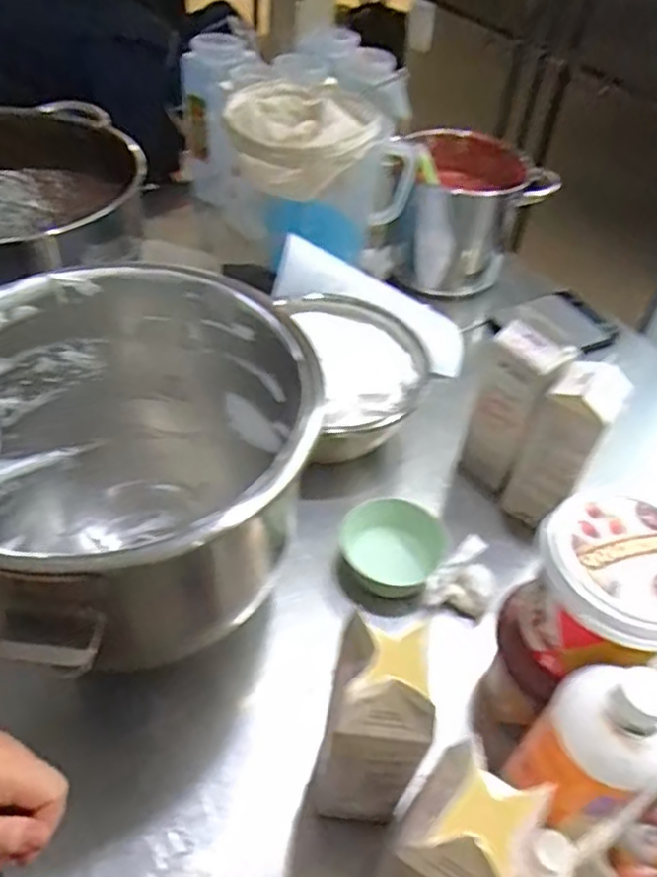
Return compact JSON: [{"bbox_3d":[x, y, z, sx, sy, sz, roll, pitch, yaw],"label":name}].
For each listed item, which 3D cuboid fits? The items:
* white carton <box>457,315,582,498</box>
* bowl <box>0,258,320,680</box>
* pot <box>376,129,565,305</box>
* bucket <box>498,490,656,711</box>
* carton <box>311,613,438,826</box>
[{"bbox_3d":[0.216,-0.036,0.804,0.083,0.210,0.064,33,52,24],"label":"white carton"},{"bbox_3d":[-0.187,0.048,0.618,0.320,0.266,0.330,3,46,-3],"label":"bowl"},{"bbox_3d":[0.219,-0.386,1.166,0.253,0.208,0.205,-3,47,-9],"label":"pot"},{"bbox_3d":[0.216,0.146,0.550,0.127,0.164,0.123,3,46,-3],"label":"bucket"},{"bbox_3d":[0.030,0.216,0.495,0.072,0.208,0.066,1,46,-4],"label":"carton"}]

